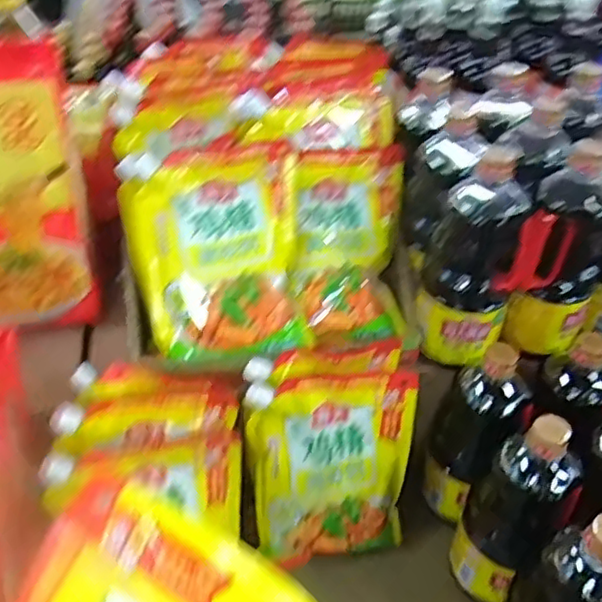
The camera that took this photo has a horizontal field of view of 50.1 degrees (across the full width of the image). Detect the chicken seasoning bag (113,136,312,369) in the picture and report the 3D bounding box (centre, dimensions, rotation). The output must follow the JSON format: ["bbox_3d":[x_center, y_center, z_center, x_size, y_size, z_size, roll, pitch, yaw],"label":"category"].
[{"bbox_3d":[-0.101,-0.054,0.720,0.196,0.249,0.061,-6,-4,-2],"label":"chicken seasoning bag"}]

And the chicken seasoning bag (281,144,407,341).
[{"bbox_3d":[0.052,-0.068,0.749,0.141,0.034,0.225,0,83,-14],"label":"chicken seasoning bag"}]

